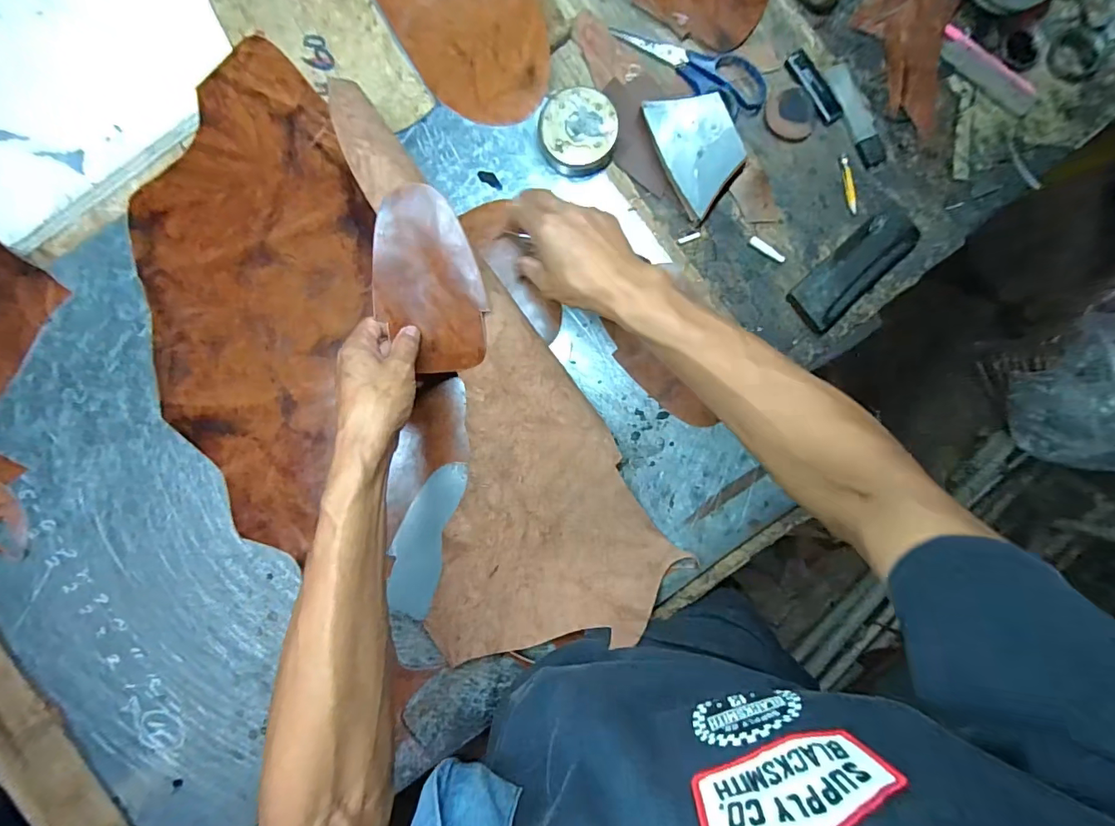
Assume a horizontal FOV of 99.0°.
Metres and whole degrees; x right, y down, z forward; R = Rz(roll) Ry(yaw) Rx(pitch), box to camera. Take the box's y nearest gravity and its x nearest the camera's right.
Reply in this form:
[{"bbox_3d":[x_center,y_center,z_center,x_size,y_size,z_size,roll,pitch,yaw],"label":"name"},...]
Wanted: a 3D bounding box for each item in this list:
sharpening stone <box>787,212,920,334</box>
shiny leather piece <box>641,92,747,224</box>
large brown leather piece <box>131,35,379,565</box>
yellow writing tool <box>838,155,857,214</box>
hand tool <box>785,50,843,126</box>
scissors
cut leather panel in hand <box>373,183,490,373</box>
[{"bbox_3d":[0.312,-0.152,0.502,0.151,0.019,0.054,-43,94,0],"label":"sharpening stone"},{"bbox_3d":[0.143,-0.267,0.490,0.076,0.031,0.121,-21,93,-1],"label":"shiny leather piece"},{"bbox_3d":[-0.302,-0.107,0.475,0.226,0.014,0.464,0,91,-1],"label":"large brown leather piece"},{"bbox_3d":[0.311,-0.244,0.507,0.012,0.004,0.064,-9,93,-2],"label":"yellow writing tool"},{"bbox_3d":[0.273,-0.346,0.505,0.029,0.006,0.082,-33,94,-1],"label":"hand tool"},{"bbox_3d":[0.142,-0.367,0.499,0.171,0.012,0.058,30,91,-3],"label":"scissors"},{"bbox_3d":[-0.112,-0.109,0.412,0.090,0.012,0.152,-11,113,7],"label":"cut leather panel in hand"}]

